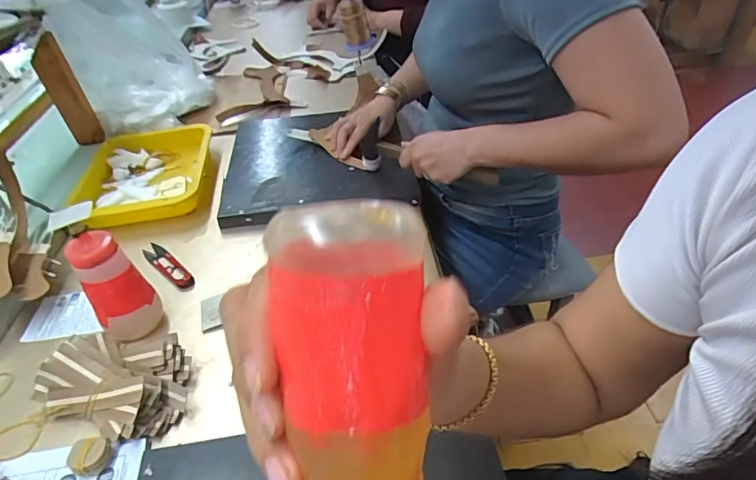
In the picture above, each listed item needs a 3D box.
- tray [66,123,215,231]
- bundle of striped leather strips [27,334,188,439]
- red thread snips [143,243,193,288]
[{"bbox_3d":[-0.391,-0.112,0.775,0.211,0.040,0.261,-6,42,-3],"label":"tray"},{"bbox_3d":[-0.258,0.139,0.470,0.148,0.042,0.103,12,44,17],"label":"bundle of striped leather strips"},{"bbox_3d":[-0.283,0.033,0.623,0.026,0.004,0.111,-35,50,-30],"label":"red thread snips"}]

